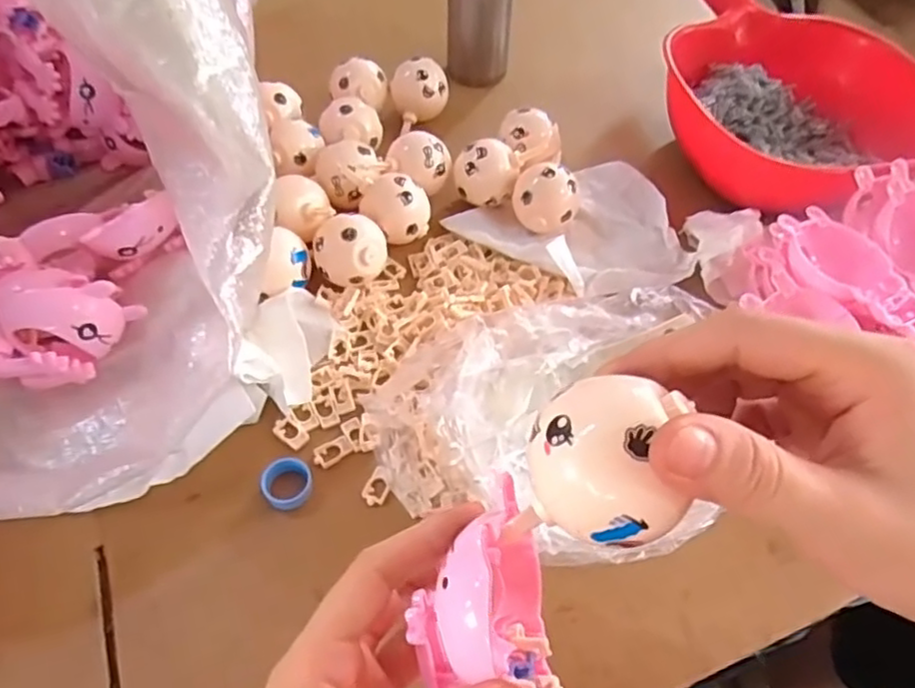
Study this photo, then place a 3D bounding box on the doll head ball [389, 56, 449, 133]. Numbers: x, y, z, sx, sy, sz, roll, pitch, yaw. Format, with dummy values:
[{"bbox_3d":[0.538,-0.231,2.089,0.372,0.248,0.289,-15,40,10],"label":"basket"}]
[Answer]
[{"bbox_3d":[-0.031,-0.207,0.555,0.049,0.049,0.044,-5,54,-7],"label":"doll head ball"}]

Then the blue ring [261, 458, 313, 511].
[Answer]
[{"bbox_3d":[-0.095,0.077,0.367,0.026,0.009,0.027,2,54,-2],"label":"blue ring"}]

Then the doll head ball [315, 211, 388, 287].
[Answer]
[{"bbox_3d":[-0.071,-0.061,0.443,0.049,0.044,0.042,-9,55,-9],"label":"doll head ball"}]

